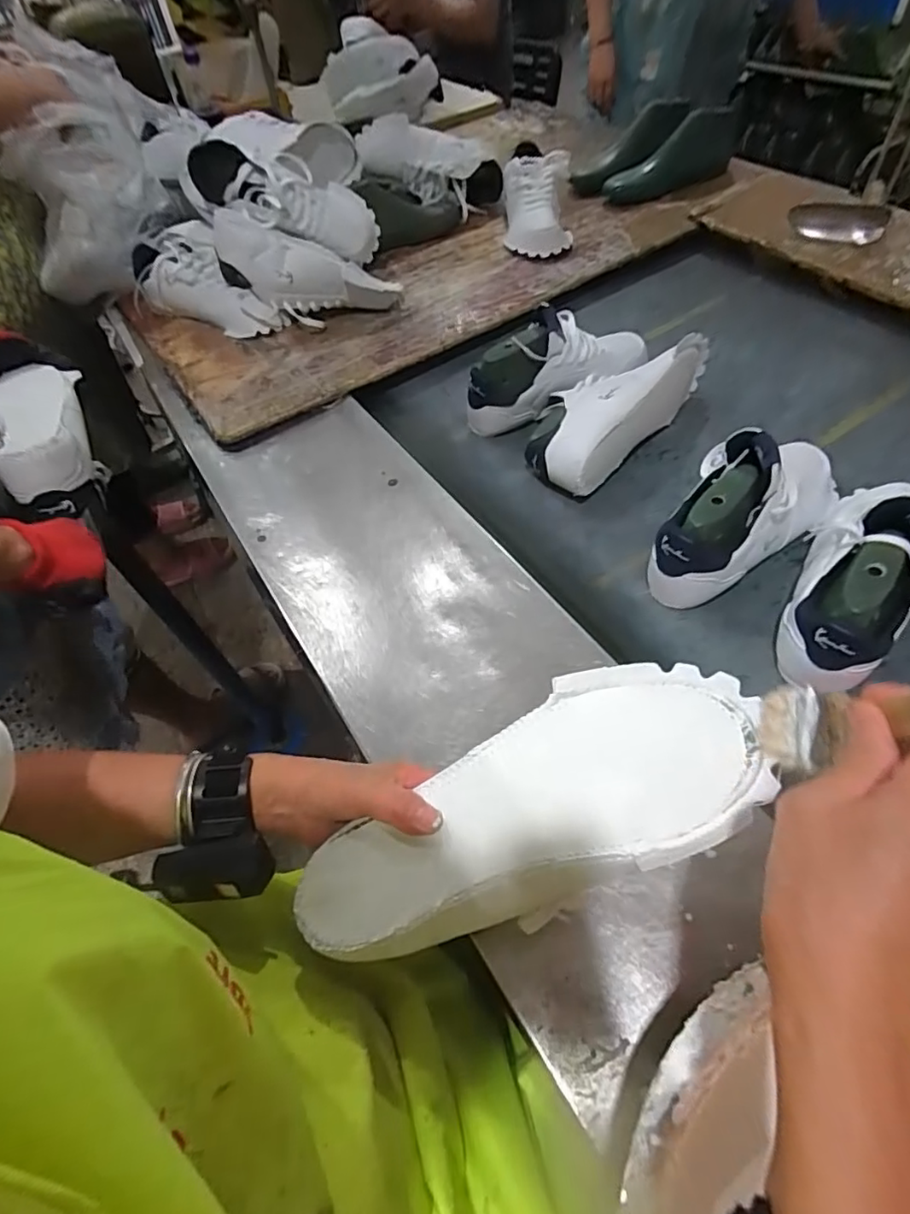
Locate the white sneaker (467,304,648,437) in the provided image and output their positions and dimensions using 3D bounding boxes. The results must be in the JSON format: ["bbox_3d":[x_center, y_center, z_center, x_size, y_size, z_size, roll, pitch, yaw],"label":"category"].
[{"bbox_3d":[0.141,-0.336,0.765,0.256,0.109,0.101,-25,55,-13],"label":"white sneaker"}]

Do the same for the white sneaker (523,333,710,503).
[{"bbox_3d":[0.210,-0.272,0.750,0.119,0.092,0.297,38,66,27],"label":"white sneaker"}]

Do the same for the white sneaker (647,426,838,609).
[{"bbox_3d":[0.313,-0.111,0.604,0.114,0.128,0.246,35,63,27],"label":"white sneaker"}]

